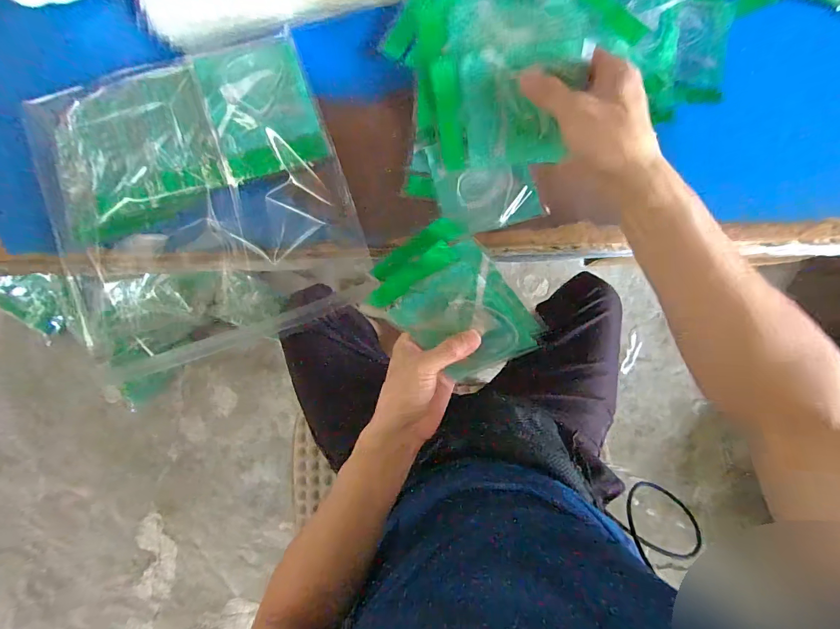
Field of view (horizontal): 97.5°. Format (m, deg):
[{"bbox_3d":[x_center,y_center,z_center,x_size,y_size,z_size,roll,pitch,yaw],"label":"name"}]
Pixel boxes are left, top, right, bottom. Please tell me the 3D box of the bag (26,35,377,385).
[{"bbox_3d":[-0.228,-0.110,0.391,0.291,0.059,0.287,-20,84,0],"label":"bag"}]

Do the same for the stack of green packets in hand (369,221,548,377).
[{"bbox_3d":[0.029,-0.004,0.329,0.139,0.017,0.111,44,125,-15],"label":"stack of green packets in hand"}]

